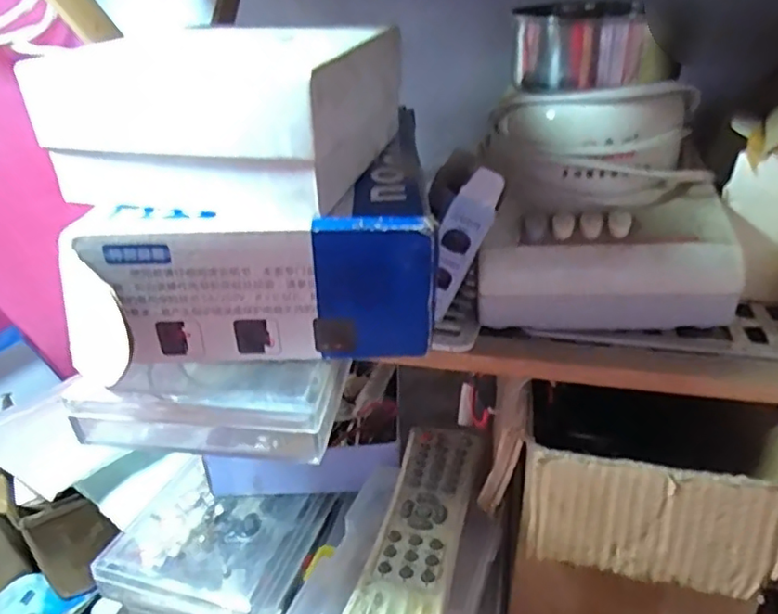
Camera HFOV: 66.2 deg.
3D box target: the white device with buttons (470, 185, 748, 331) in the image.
[{"bbox_3d":[0.120,-0.025,0.337,0.134,0.059,0.055,0,30,5],"label":"white device with buttons"}]

